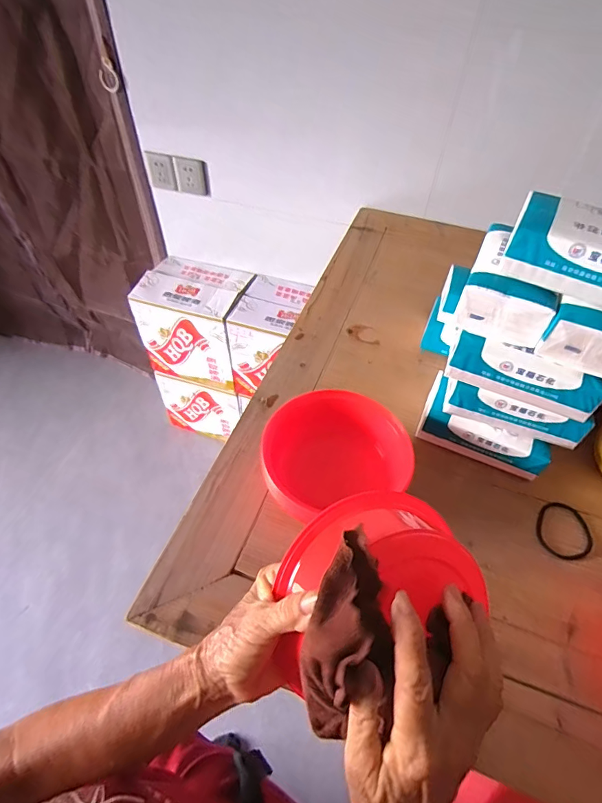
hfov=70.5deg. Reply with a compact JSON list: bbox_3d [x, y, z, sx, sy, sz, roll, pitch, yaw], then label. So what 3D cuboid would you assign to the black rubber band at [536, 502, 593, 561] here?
[{"bbox_3d":[0.317,0.155,0.517,0.057,0.006,0.072,-5,53,8],"label":"black rubber band"}]

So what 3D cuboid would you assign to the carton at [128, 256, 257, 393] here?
[{"bbox_3d":[-0.315,-0.251,1.329,0.298,0.286,0.243,14,52,9],"label":"carton"}]

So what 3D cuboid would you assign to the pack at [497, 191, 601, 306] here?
[{"bbox_3d":[0.288,-0.145,0.416,0.157,0.056,0.085,24,54,16],"label":"pack"}]

